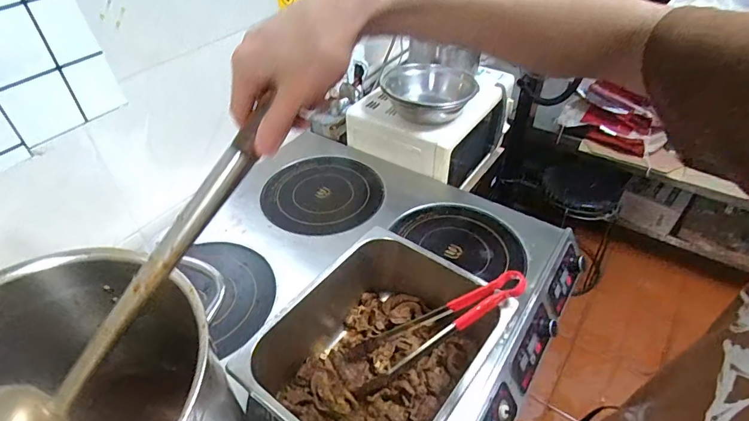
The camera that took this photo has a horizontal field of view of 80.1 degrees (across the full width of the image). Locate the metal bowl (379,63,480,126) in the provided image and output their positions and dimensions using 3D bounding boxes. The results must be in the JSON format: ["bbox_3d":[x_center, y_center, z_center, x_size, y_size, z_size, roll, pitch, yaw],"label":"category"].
[{"bbox_3d":[0.124,-0.267,1.065,0.218,0.089,0.218,-1,42,1],"label":"metal bowl"}]

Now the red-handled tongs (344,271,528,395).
[{"bbox_3d":[0.087,0.174,0.641,0.293,0.052,0.095,-34,39,18],"label":"red-handled tongs"}]

